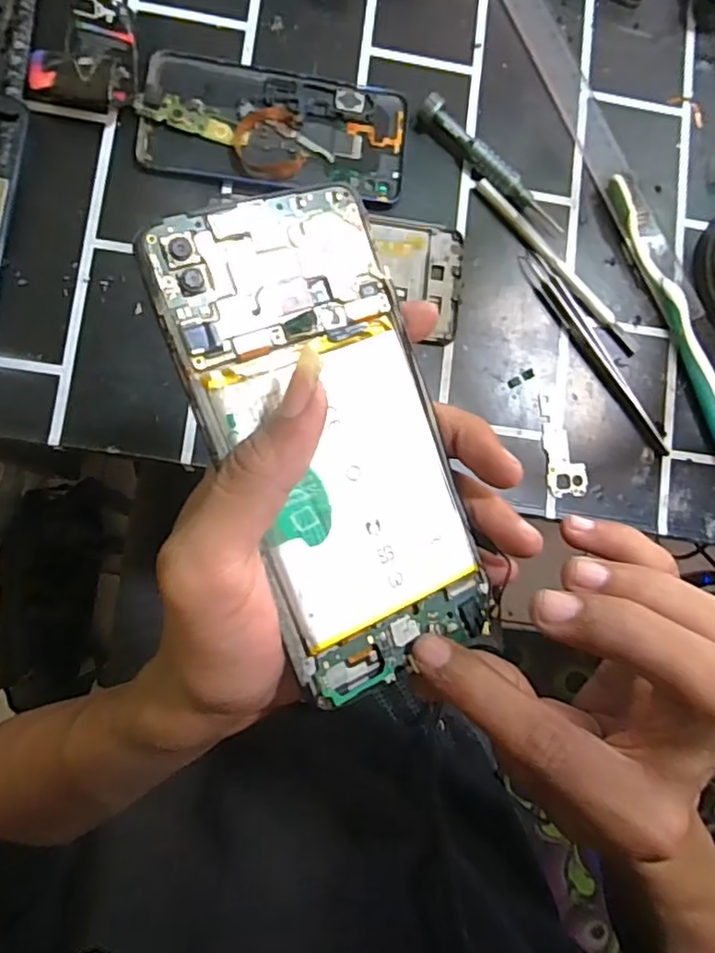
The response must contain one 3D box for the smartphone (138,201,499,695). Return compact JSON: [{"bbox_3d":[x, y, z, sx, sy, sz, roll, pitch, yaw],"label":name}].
[{"bbox_3d":[-0.007,-0.010,0.193,0.067,0.014,0.147,-21,98,-8],"label":"smartphone"}]

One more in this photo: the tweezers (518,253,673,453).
[{"bbox_3d":[0.145,-0.075,0.385,0.015,0.005,0.144,-33,89,-9],"label":"tweezers"}]

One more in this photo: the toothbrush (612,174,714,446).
[{"bbox_3d":[0.194,-0.096,0.387,0.011,0.015,0.183,-21,87,-8],"label":"toothbrush"}]

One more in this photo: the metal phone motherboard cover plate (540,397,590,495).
[{"bbox_3d":[0.122,-0.018,0.375,0.023,0.004,0.061,-7,85,-8],"label":"metal phone motherboard cover plate"}]

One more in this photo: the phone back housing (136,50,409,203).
[{"bbox_3d":[-0.047,-0.208,0.377,0.153,0.009,0.074,6,84,-6],"label":"phone back housing"}]

